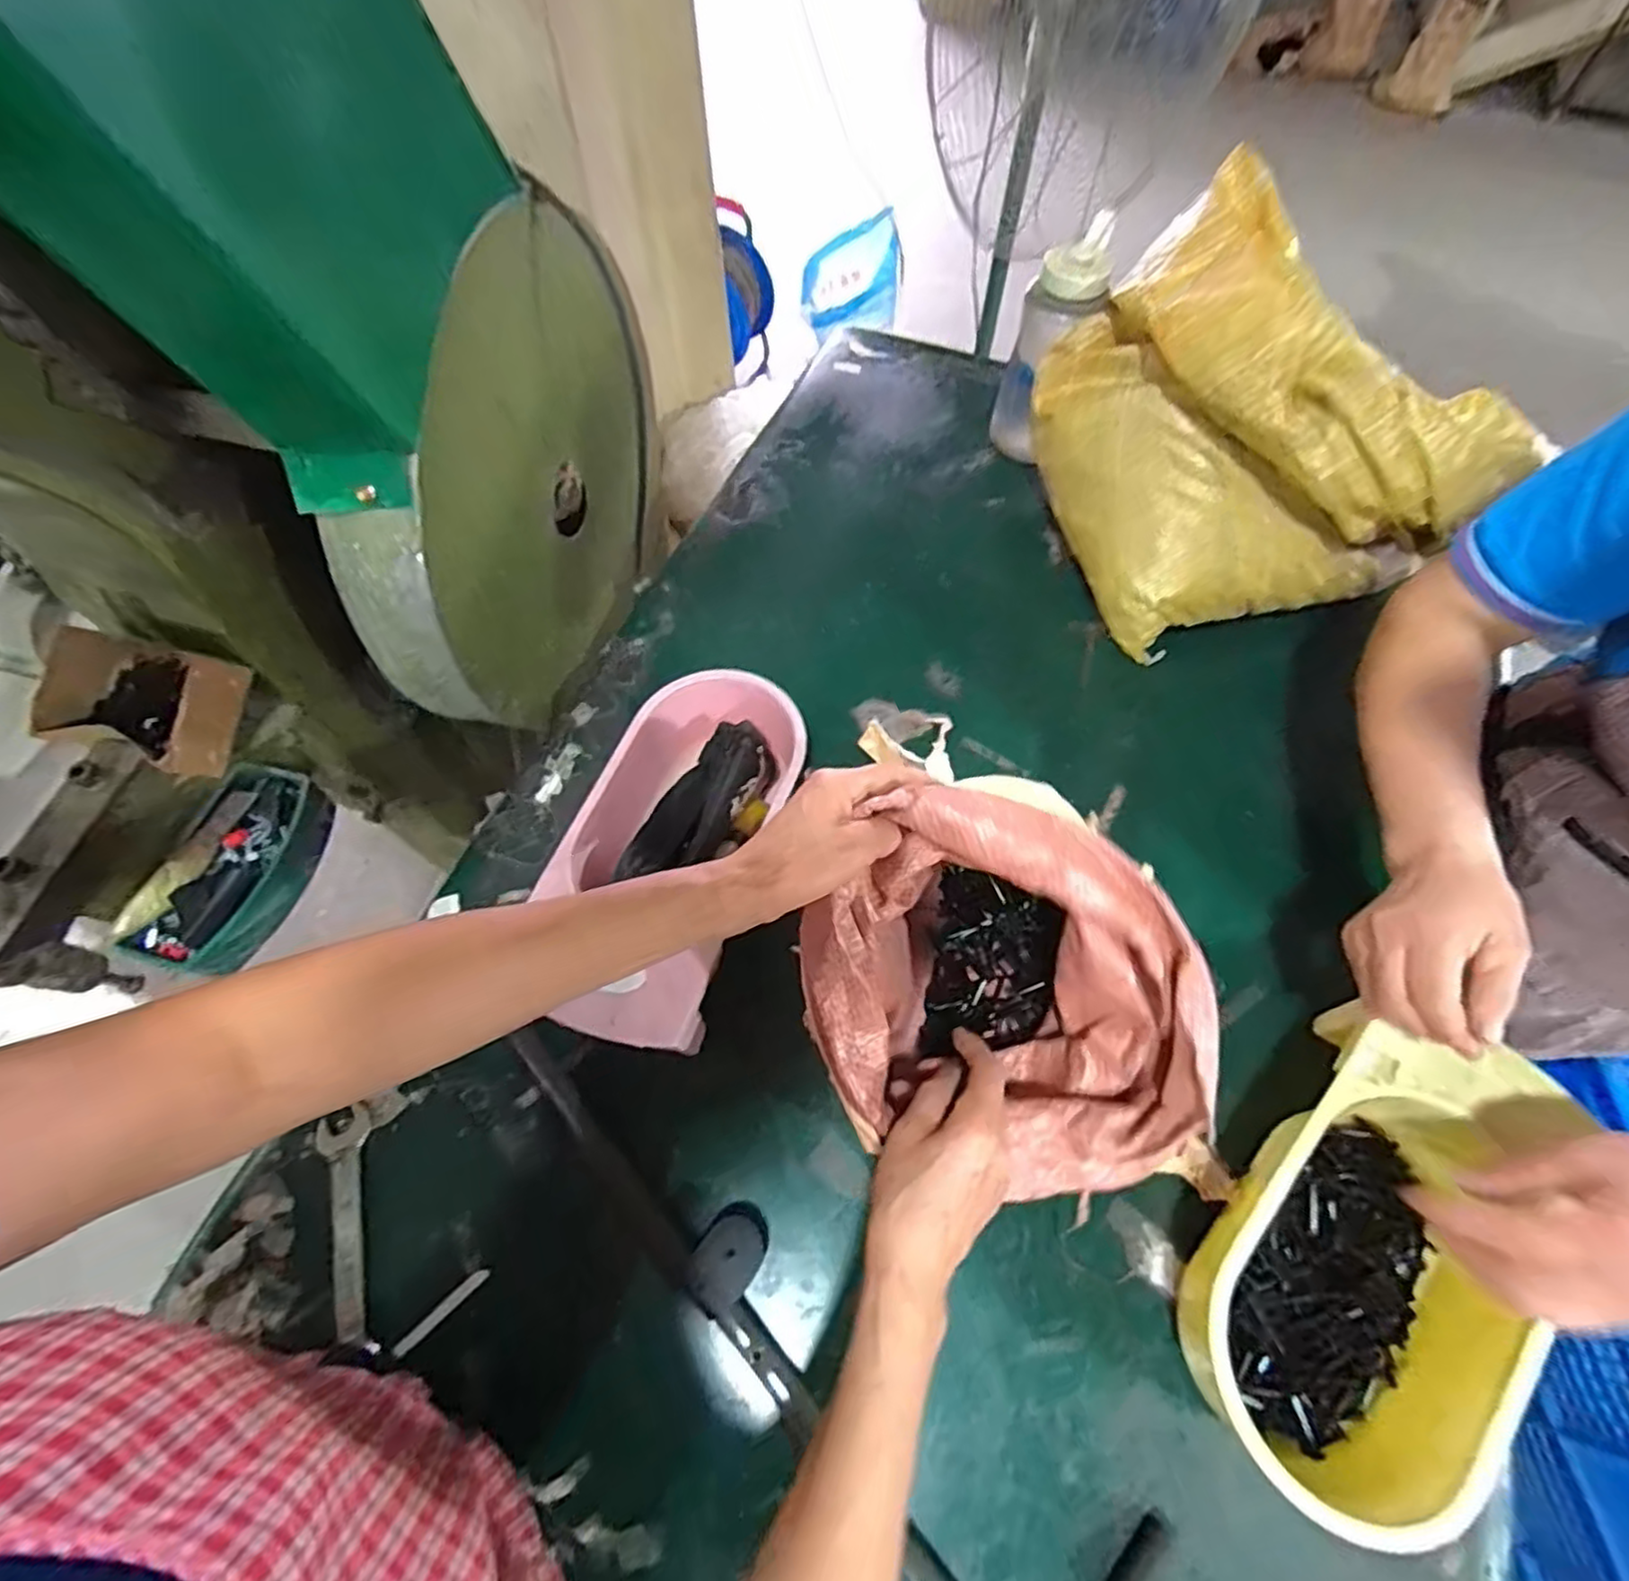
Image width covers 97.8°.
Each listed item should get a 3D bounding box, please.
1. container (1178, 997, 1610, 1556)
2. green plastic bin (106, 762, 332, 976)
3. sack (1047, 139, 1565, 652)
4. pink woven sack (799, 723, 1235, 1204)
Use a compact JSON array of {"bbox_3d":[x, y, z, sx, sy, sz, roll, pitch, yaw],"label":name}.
[{"bbox_3d":[0.345,0.280,0.450,0.141,0.098,0.270,40,69,18],"label":"container"},{"bbox_3d":[-0.497,0.070,0.622,0.091,0.062,0.176,15,64,7],"label":"green plastic bin"},{"bbox_3d":[0.391,-0.324,0.670,0.279,0.255,0.343,-17,64,-9],"label":"sack"},{"bbox_3d":[0.117,0.128,0.461,0.232,0.218,0.207,10,63,5],"label":"pink woven sack"}]

